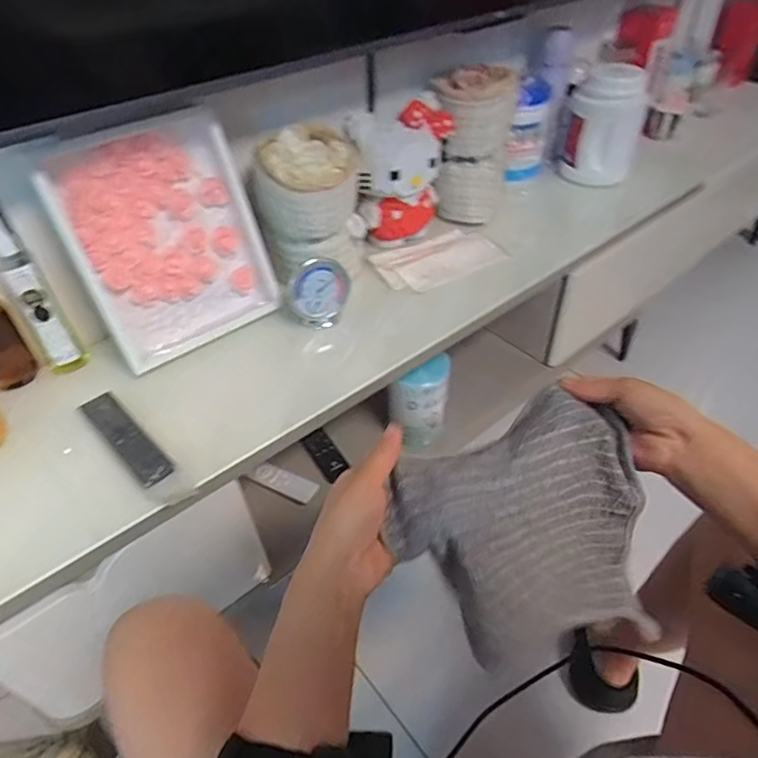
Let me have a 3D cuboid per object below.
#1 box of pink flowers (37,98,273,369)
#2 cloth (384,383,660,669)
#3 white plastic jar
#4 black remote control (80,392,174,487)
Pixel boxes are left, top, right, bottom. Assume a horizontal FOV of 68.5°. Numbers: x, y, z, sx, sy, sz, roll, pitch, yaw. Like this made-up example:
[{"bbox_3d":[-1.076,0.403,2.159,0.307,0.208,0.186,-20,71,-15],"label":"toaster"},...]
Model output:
[{"bbox_3d":[-0.268,-0.174,0.710,0.223,0.265,0.061,-32,32,-26],"label":"box of pink flowers"},{"bbox_3d":[0.109,0.120,0.446,0.196,0.153,0.148,-16,45,-13],"label":"cloth"},{"bbox_3d":[0.432,-0.486,1.065,0.131,0.191,0.130,21,48,23],"label":"white plastic jar"},{"bbox_3d":[-0.281,0.064,0.621,0.150,0.018,0.037,33,54,32],"label":"black remote control"}]

